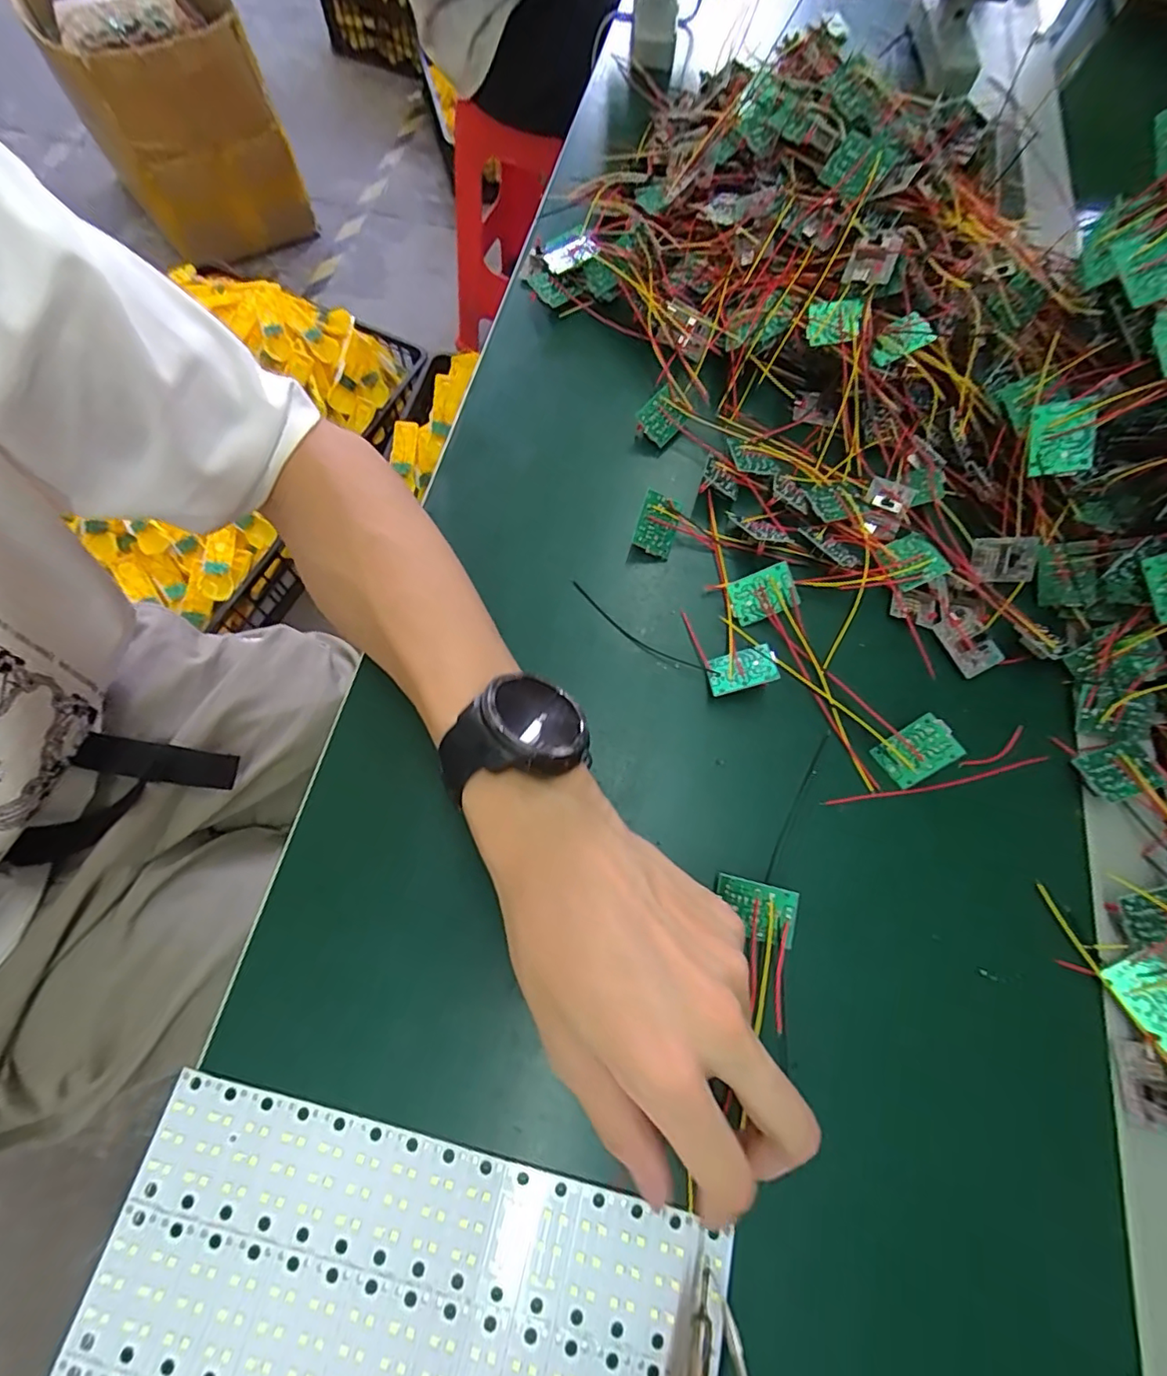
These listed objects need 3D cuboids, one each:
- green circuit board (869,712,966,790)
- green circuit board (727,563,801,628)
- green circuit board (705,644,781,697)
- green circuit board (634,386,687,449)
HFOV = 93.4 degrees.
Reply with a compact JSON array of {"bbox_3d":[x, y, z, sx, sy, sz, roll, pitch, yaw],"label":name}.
[{"bbox_3d":[0.174,0.033,0.288,0.036,0.004,0.027,-42,75,22],"label":"green circuit board"},{"bbox_3d":[0.102,-0.053,0.315,0.036,0.004,0.027,-21,101,13],"label":"green circuit board"},{"bbox_3d":[0.086,-0.009,0.298,0.035,0.004,0.023,-14,54,13],"label":"green circuit board"},{"bbox_3d":[0.051,-0.177,0.358,0.026,0.006,0.031,44,76,-11],"label":"green circuit board"}]

